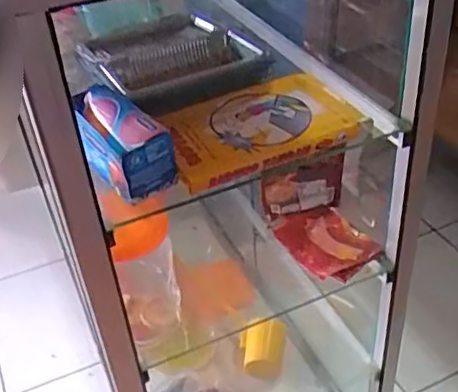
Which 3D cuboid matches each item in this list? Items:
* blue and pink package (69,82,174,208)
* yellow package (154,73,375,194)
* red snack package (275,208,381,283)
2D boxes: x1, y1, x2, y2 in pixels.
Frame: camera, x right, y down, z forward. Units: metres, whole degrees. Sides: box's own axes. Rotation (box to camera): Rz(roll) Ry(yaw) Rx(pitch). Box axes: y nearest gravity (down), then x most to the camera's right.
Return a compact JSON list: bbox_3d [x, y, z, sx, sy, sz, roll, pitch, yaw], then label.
[{"bbox_3d":[-0.112,-0.053,0.605,0.060,0.061,0.134,-30,45,-28],"label":"blue and pink package"},{"bbox_3d":[0.034,-0.074,0.651,0.209,0.030,0.127,-20,41,-19],"label":"yellow package"},{"bbox_3d":[0.126,0.061,0.808,0.100,0.019,0.126,-23,42,-21],"label":"red snack package"}]

